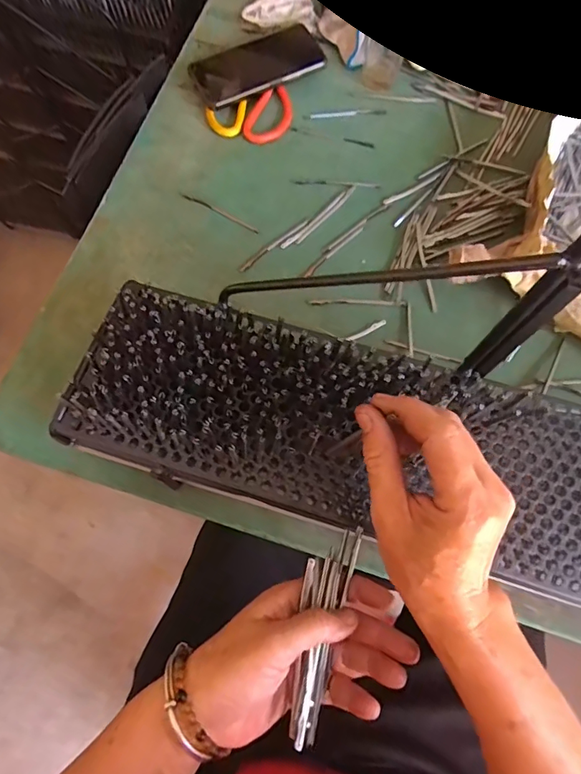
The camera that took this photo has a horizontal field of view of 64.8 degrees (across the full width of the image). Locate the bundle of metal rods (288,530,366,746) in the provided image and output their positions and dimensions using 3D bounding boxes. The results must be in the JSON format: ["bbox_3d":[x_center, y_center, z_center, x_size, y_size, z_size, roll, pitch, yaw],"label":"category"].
[{"bbox_3d":[0.018,0.153,0.297,0.030,0.017,0.126,16,65,7],"label":"bundle of metal rods"}]

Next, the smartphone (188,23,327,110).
[{"bbox_3d":[-0.040,-0.403,0.573,0.159,0.009,0.067,-26,92,-4],"label":"smartphone"}]

